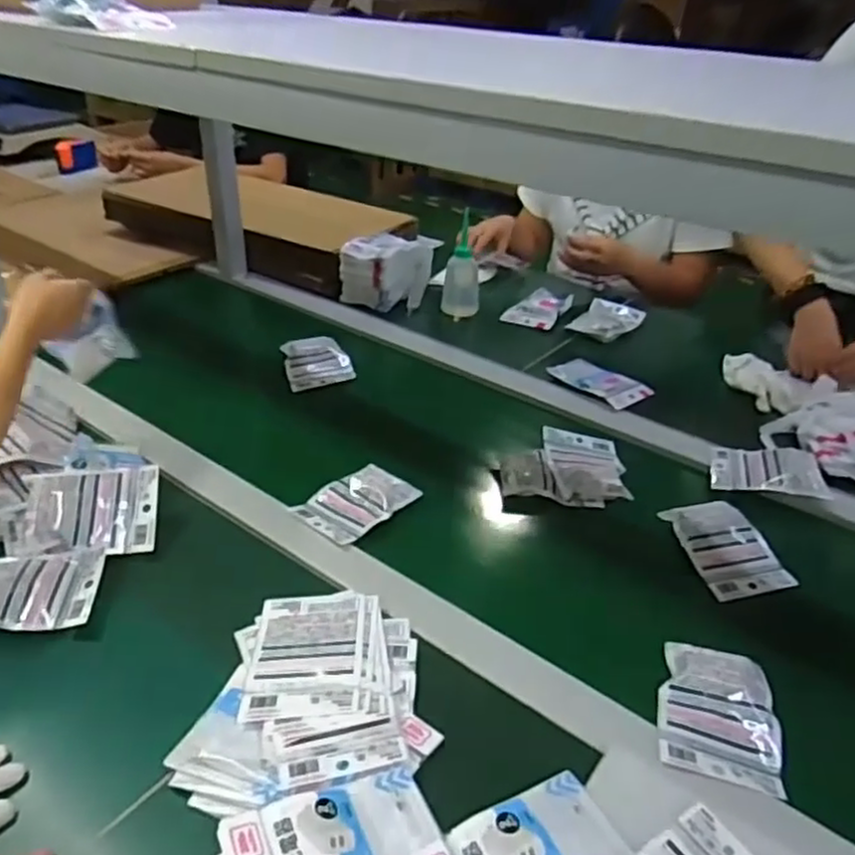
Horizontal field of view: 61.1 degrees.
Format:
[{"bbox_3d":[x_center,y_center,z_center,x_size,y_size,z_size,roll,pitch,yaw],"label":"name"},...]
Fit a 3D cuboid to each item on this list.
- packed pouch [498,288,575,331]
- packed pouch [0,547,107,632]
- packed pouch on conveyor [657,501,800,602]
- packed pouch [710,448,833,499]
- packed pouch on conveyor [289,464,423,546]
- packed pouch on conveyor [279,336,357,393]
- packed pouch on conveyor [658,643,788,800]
[{"bbox_3d":[0.203,-0.223,1.313,0.091,0.038,0.126,17,36,23],"label":"packed pouch"},{"bbox_3d":[-0.383,0.154,0.700,0.126,0.022,0.099,-2,33,-5],"label":"packed pouch"},{"bbox_3d":[0.333,0.126,0.801,0.098,0.032,0.127,-7,34,-13],"label":"packed pouch on conveyor"},{"bbox_3d":[0.425,0.055,0.914,0.126,0.011,0.097,-3,31,16],"label":"packed pouch"},{"bbox_3d":[-0.087,0.083,0.837,0.104,0.024,0.115,22,38,29],"label":"packed pouch on conveyor"},{"bbox_3d":[-0.171,-0.102,1.129,0.099,0.035,0.104,-9,34,-15],"label":"packed pouch on conveyor"},{"bbox_3d":[0.249,0.242,0.615,0.097,0.026,0.118,12,34,17],"label":"packed pouch on conveyor"}]

